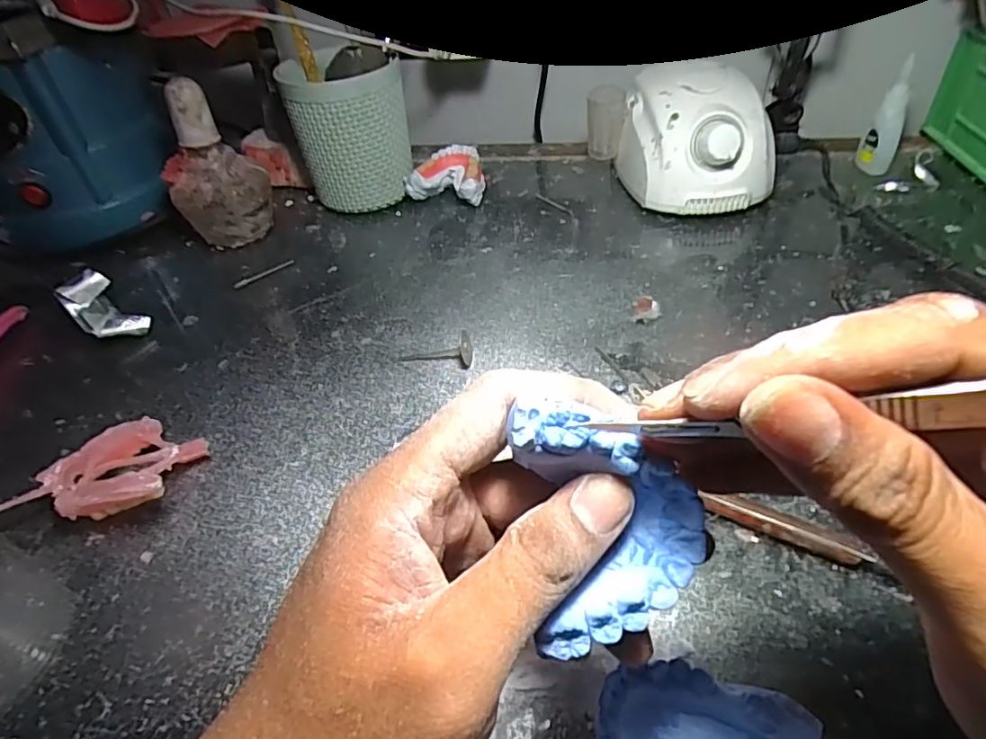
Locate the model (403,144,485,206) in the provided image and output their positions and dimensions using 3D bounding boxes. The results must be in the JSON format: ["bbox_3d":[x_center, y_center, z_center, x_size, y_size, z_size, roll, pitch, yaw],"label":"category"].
[{"bbox_3d":[-0.037,-0.166,0.496,0.061,0.034,0.052,8,45,14],"label":"model"}]

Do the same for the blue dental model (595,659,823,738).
[{"bbox_3d":[0.063,0.125,0.190,0.068,0.023,0.050,-30,48,-23],"label":"blue dental model"}]

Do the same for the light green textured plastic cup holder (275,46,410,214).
[{"bbox_3d":[-0.116,-0.194,0.478,0.090,0.110,0.080,-13,44,-8],"label":"light green textured plastic cup holder"}]

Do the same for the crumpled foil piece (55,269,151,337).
[{"bbox_3d":[-0.265,-0.040,0.391,0.066,0.028,0.032,27,53,30],"label":"crumpled foil piece"}]

